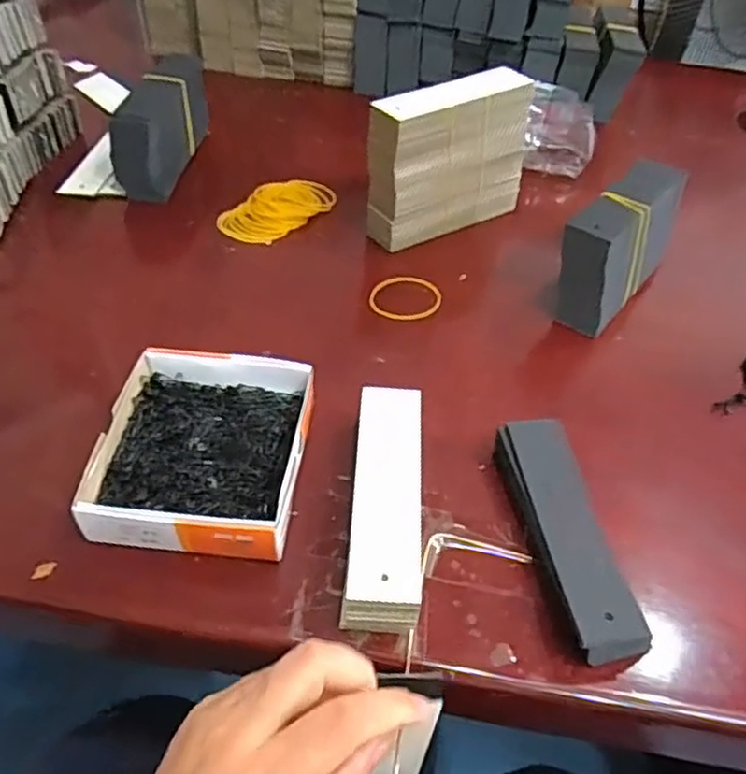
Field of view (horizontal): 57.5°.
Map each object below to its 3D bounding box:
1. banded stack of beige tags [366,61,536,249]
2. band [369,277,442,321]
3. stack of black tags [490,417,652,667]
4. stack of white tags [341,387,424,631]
[{"bbox_3d":[0.058,-0.173,0.518,0.131,0.106,0.033,-25,54,-25],"label":"banded stack of beige tags"},{"bbox_3d":[0.024,-0.063,0.486,0.049,0.008,0.040,12,47,6],"label":"band"},{"bbox_3d":[0.096,0.072,0.342,0.036,0.026,0.130,-4,47,-8],"label":"stack of black tags"},{"bbox_3d":[0.007,0.056,0.344,0.034,0.023,0.129,5,47,0],"label":"stack of white tags"}]

